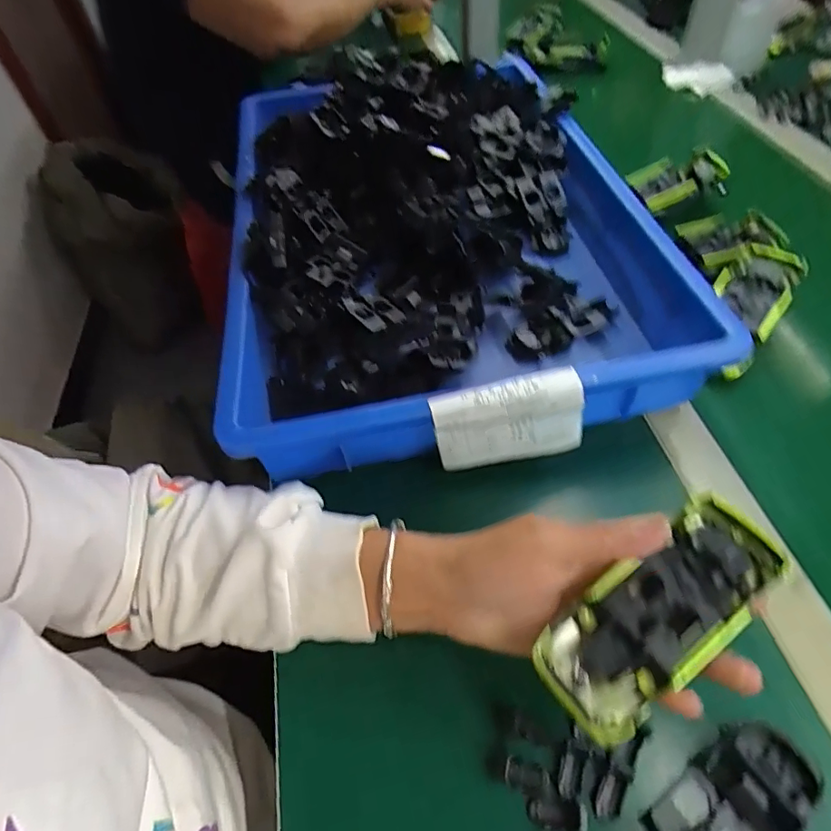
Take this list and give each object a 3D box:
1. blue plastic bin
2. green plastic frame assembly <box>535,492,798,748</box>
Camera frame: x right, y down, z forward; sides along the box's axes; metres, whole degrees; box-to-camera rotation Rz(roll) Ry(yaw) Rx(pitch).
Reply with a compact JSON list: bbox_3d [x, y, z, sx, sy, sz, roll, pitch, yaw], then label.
[{"bbox_3d":[0.017,-0.181,0.489,0.359,0.066,0.489,-9,53,-2],"label":"blue plastic bin"},{"bbox_3d":[0.122,0.097,0.256,0.131,0.026,0.053,-35,58,-13],"label":"green plastic frame assembly"}]

